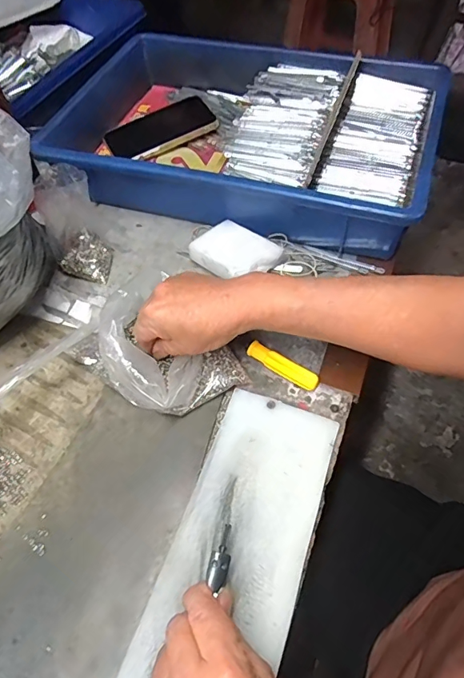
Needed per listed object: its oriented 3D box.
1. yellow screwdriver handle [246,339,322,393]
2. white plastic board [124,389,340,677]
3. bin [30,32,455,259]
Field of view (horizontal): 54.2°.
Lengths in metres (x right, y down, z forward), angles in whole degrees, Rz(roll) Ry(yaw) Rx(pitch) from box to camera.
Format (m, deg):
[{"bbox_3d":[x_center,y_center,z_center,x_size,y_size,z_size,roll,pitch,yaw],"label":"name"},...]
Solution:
[{"bbox_3d":[0.045,0.023,0.407,0.070,0.009,0.014,32,63,21],"label":"yellow screwdriver handle"},{"bbox_3d":[-0.022,0.213,0.283,0.092,0.012,0.397,17,58,14],"label":"white plastic board"},{"bbox_3d":[-0.001,-0.256,0.561,0.463,0.083,0.281,15,58,12],"label":"bin"}]

